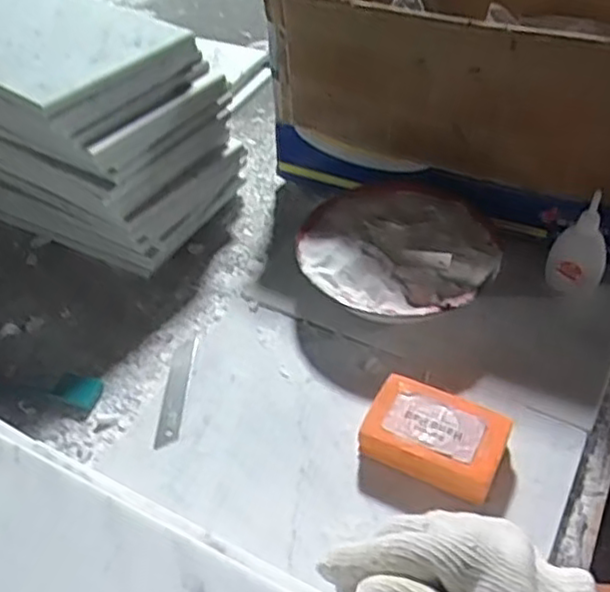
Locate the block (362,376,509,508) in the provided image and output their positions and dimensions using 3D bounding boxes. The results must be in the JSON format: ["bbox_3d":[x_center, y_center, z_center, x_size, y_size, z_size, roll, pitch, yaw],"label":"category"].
[{"bbox_3d":[0.090,0.099,0.477,0.092,0.030,0.061,15,49,22],"label":"block"}]

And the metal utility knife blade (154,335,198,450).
[{"bbox_3d":[-0.101,0.072,0.544,0.020,0.006,0.111,-3,44,7],"label":"metal utility knife blade"}]

